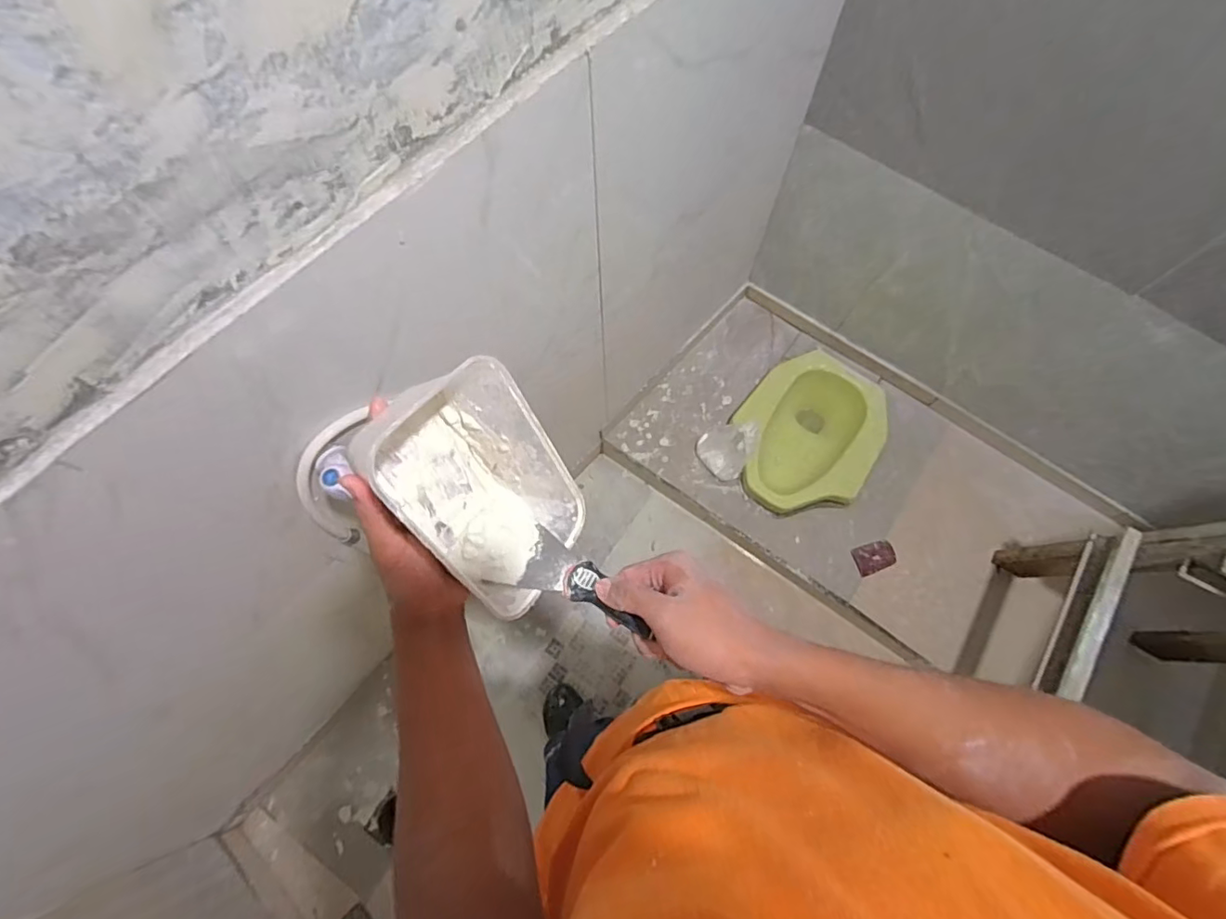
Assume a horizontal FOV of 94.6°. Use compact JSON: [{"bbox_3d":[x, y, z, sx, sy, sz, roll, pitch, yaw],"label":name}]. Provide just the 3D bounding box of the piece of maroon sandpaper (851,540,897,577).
[{"bbox_3d":[0.651,0.241,1.404,0.110,0.021,0.069,-19,74,-7],"label":"piece of maroon sandpaper"}]

